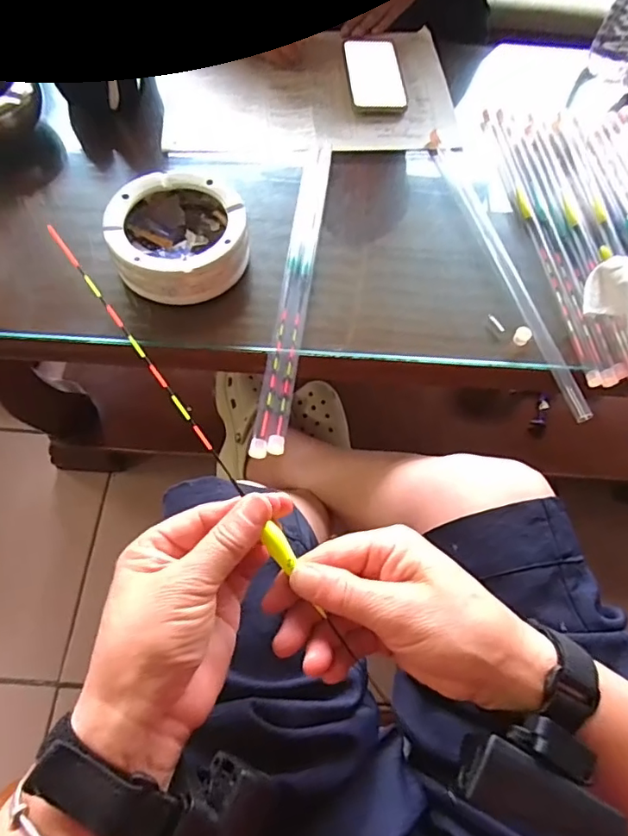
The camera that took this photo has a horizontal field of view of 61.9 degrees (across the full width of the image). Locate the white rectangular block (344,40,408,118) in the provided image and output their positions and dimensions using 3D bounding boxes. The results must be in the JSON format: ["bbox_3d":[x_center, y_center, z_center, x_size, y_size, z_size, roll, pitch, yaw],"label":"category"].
[{"bbox_3d":[0.085,-0.482,0.735,0.077,0.010,0.164,-4,64,-5],"label":"white rectangular block"}]

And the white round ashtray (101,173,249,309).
[{"bbox_3d":[-0.141,-0.192,0.559,0.137,0.054,0.143,1,63,-2],"label":"white round ashtray"}]

